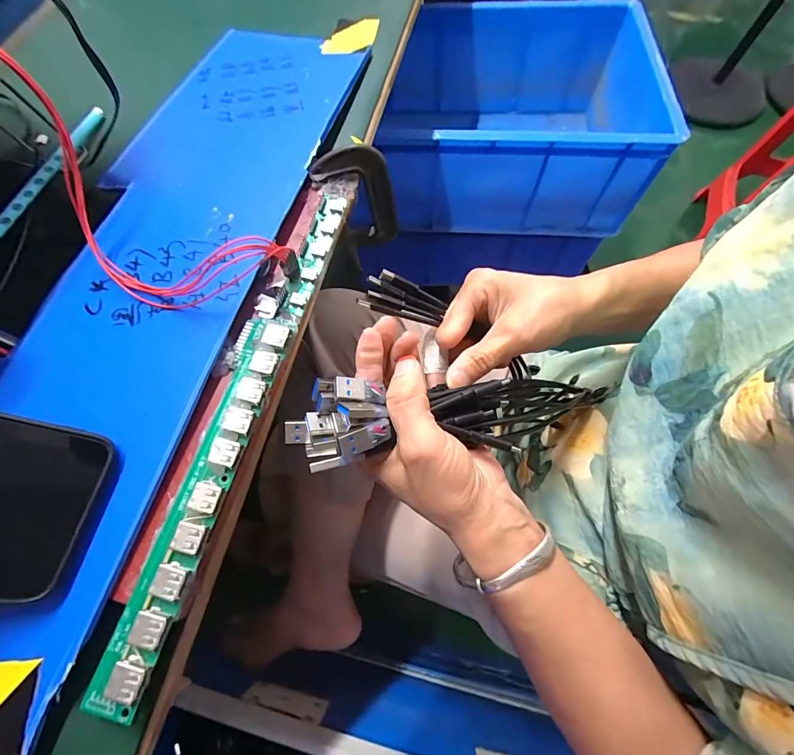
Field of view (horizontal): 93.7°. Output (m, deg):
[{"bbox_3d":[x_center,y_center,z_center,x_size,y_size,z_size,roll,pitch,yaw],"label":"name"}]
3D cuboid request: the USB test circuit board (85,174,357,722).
[{"bbox_3d":[-0.089,-0.002,0.218,0.036,0.026,0.319,14,72,5],"label":"USB test circuit board"}]

